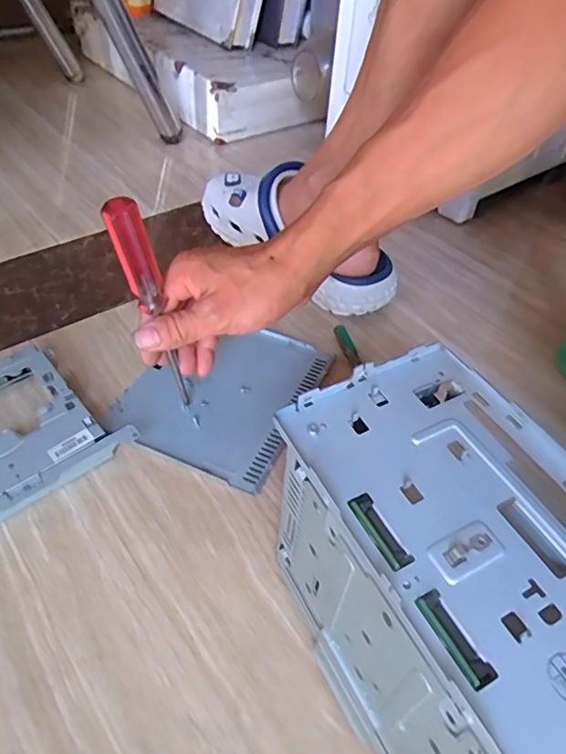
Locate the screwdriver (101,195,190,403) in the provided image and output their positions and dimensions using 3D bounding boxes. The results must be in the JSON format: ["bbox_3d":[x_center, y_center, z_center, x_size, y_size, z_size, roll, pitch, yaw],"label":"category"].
[{"bbox_3d":[-0.094,-0.045,0.400,0.022,0.206,0.022,-25,57,-14],"label":"screwdriver"}]

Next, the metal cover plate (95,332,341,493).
[{"bbox_3d":[-0.052,0.008,0.498,0.152,0.011,0.178,21,48,15],"label":"metal cover plate"}]

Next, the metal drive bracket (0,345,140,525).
[{"bbox_3d":[-0.225,0.050,0.422,0.166,0.035,0.140,-30,55,-29],"label":"metal drive bracket"}]

